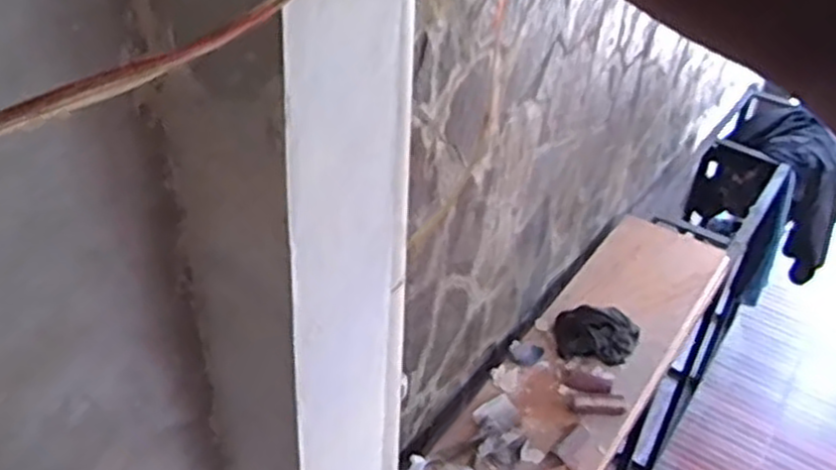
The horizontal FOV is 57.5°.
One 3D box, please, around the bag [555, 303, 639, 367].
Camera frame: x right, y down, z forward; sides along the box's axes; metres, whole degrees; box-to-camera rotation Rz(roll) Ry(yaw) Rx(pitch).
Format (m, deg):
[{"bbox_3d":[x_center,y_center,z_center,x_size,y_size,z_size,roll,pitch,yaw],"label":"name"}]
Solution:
[{"bbox_3d":[0.411,0.222,1.755,0.190,0.078,0.136,15,41,13],"label":"bag"}]

